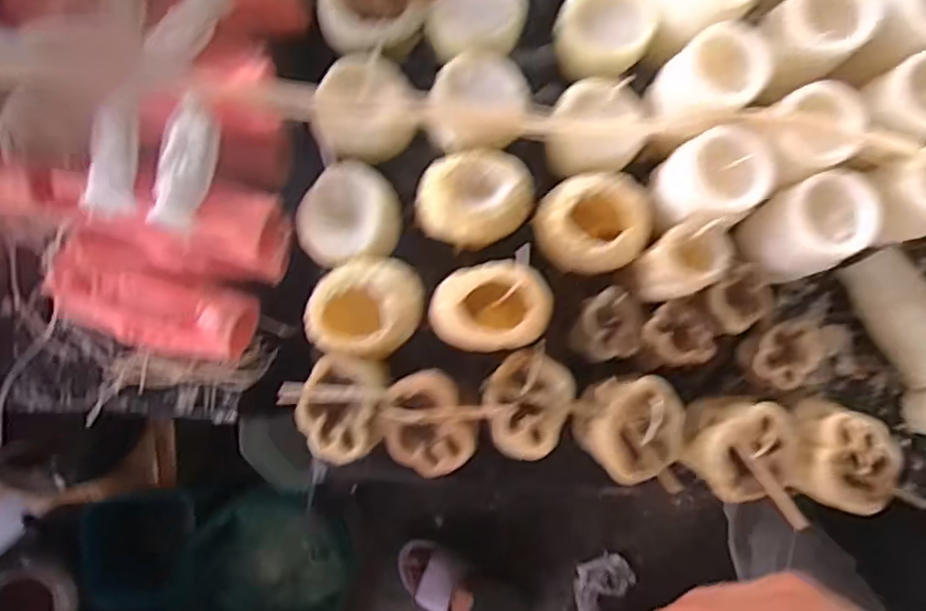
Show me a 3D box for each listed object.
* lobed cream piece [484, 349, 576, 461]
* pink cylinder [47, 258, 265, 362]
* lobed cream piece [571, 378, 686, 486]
[{"bbox_3d":[0.046,0.071,0.438,0.060,0.021,0.074,21,86,2],"label":"lobed cream piece"},{"bbox_3d":[-0.248,0.003,0.486,0.152,0.042,0.059,13,86,1],"label":"pink cylinder"},{"bbox_3d":[0.120,0.089,0.431,0.074,0.034,0.072,-2,86,0],"label":"lobed cream piece"}]

